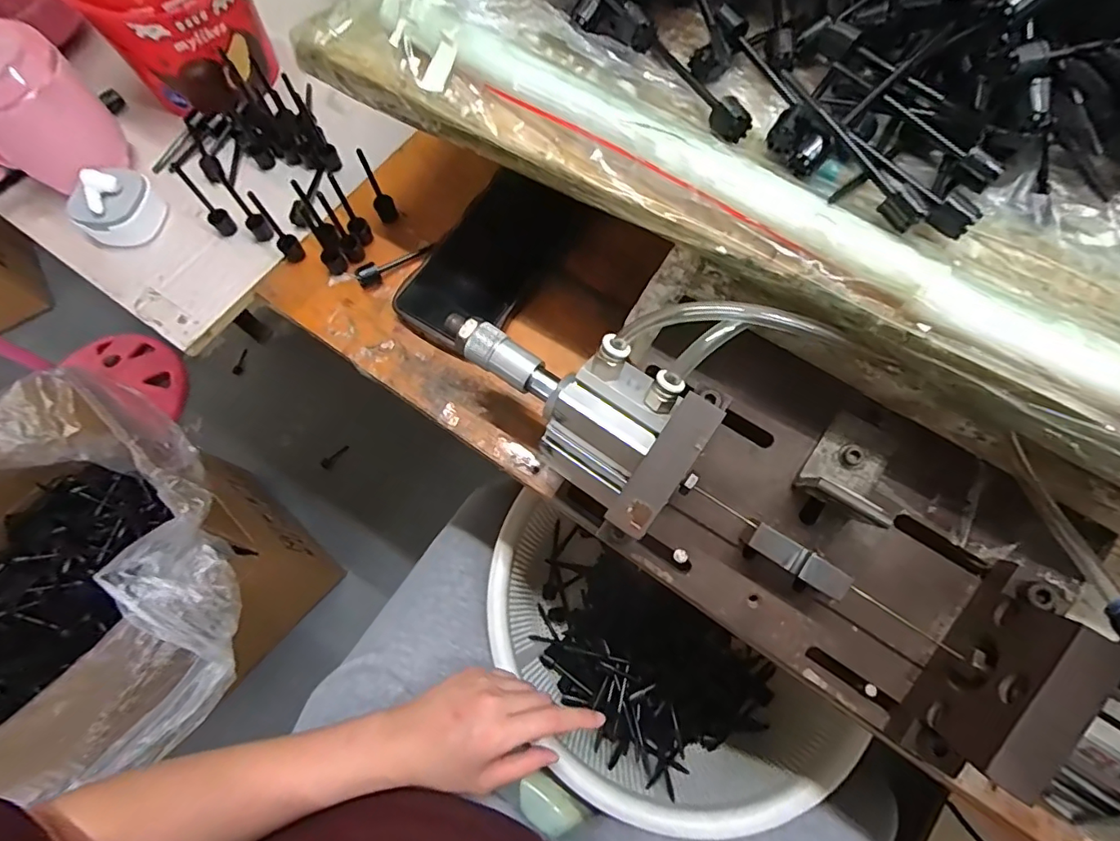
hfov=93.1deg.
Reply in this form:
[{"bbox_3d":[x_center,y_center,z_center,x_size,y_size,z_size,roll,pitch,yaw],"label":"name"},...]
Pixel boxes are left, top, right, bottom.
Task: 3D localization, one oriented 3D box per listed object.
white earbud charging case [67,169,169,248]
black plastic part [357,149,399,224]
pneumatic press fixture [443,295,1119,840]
[{"bbox_3d":[-0.331,-0.159,0.400,0.042,0.042,0.056,36,74,13],"label":"white earbud charging case"},{"bbox_3d":[-0.133,-0.169,0.386,0.015,0.062,0.009,-26,72,-9],"label":"black plastic part"},{"bbox_3d":[0.128,0.043,0.277,0.406,0.107,0.140,32,73,12],"label":"pneumatic press fixture"}]

